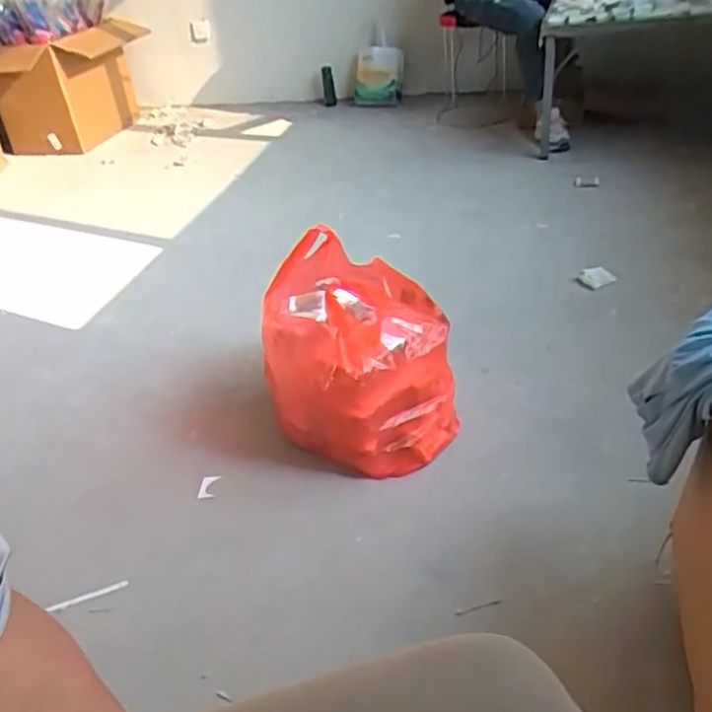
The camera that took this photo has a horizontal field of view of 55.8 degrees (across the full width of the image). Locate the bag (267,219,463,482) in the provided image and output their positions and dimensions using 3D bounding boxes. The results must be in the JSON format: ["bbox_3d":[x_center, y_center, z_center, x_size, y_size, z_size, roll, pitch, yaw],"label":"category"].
[{"bbox_3d":[0.001,-0.001,1.347,0.357,0.328,0.368,-11,34,-6],"label":"bag"}]

